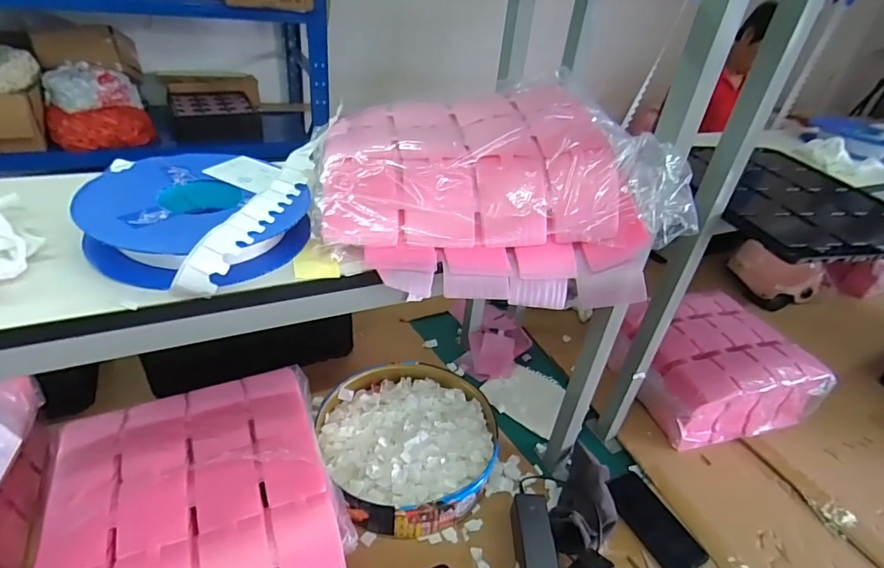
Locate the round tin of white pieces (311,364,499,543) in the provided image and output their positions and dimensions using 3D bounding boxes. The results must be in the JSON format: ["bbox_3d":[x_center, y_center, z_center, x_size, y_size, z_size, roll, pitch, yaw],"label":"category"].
[{"bbox_3d":[-0.050,0.262,0.823,0.293,0.061,0.303,5,35,-4],"label":"round tin of white pieces"}]

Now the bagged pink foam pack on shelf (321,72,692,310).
[{"bbox_3d":[0.044,-0.122,0.574,0.373,0.153,0.286,0,35,-11],"label":"bagged pink foam pack on shelf"}]

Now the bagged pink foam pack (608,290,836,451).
[{"bbox_3d":[0.562,0.170,1.005,0.324,0.150,0.273,-4,36,-17],"label":"bagged pink foam pack"}]

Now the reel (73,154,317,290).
[{"bbox_3d":[-0.242,-0.071,0.478,0.201,0.055,0.192,5,35,-4],"label":"reel"}]

